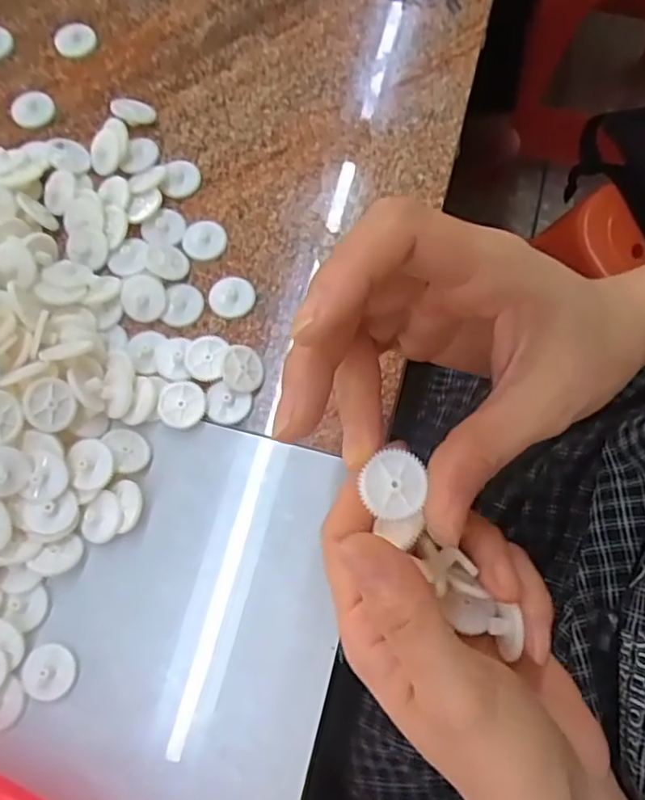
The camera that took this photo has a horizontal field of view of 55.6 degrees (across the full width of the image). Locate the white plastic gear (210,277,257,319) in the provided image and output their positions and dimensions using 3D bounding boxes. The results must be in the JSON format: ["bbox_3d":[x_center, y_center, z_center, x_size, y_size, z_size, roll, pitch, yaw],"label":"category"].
[{"bbox_3d":[-0.044,-0.050,0.299,0.022,0.004,0.021,8,72,3],"label":"white plastic gear"}]

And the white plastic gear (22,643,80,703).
[{"bbox_3d":[-0.110,0.109,0.245,0.021,0.004,0.020,0,72,0],"label":"white plastic gear"}]

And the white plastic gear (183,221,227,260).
[{"bbox_3d":[-0.059,-0.081,0.308,0.021,0.004,0.021,-8,72,-3],"label":"white plastic gear"}]

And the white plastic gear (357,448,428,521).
[{"bbox_3d":[0.022,0.026,0.189,0.019,0.004,0.021,3,72,1],"label":"white plastic gear"}]

